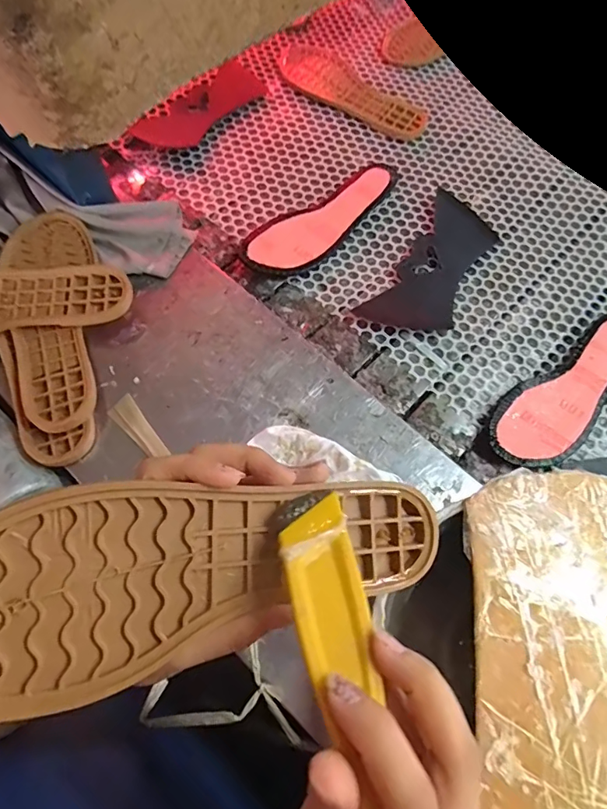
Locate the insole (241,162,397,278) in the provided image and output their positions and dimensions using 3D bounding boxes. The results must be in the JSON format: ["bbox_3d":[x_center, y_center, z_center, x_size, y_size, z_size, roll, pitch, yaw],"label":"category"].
[{"bbox_3d":[0.032,-0.219,0.560,0.228,0.018,0.074,-37,73,-16],"label":"insole"}]

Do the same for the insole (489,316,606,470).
[{"bbox_3d":[0.275,-0.016,0.483,0.225,0.015,0.077,-39,73,-17],"label":"insole"}]

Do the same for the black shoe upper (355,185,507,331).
[{"bbox_3d":[0.153,-0.157,0.544,0.090,0.006,0.215,32,69,11],"label":"black shoe upper"}]

